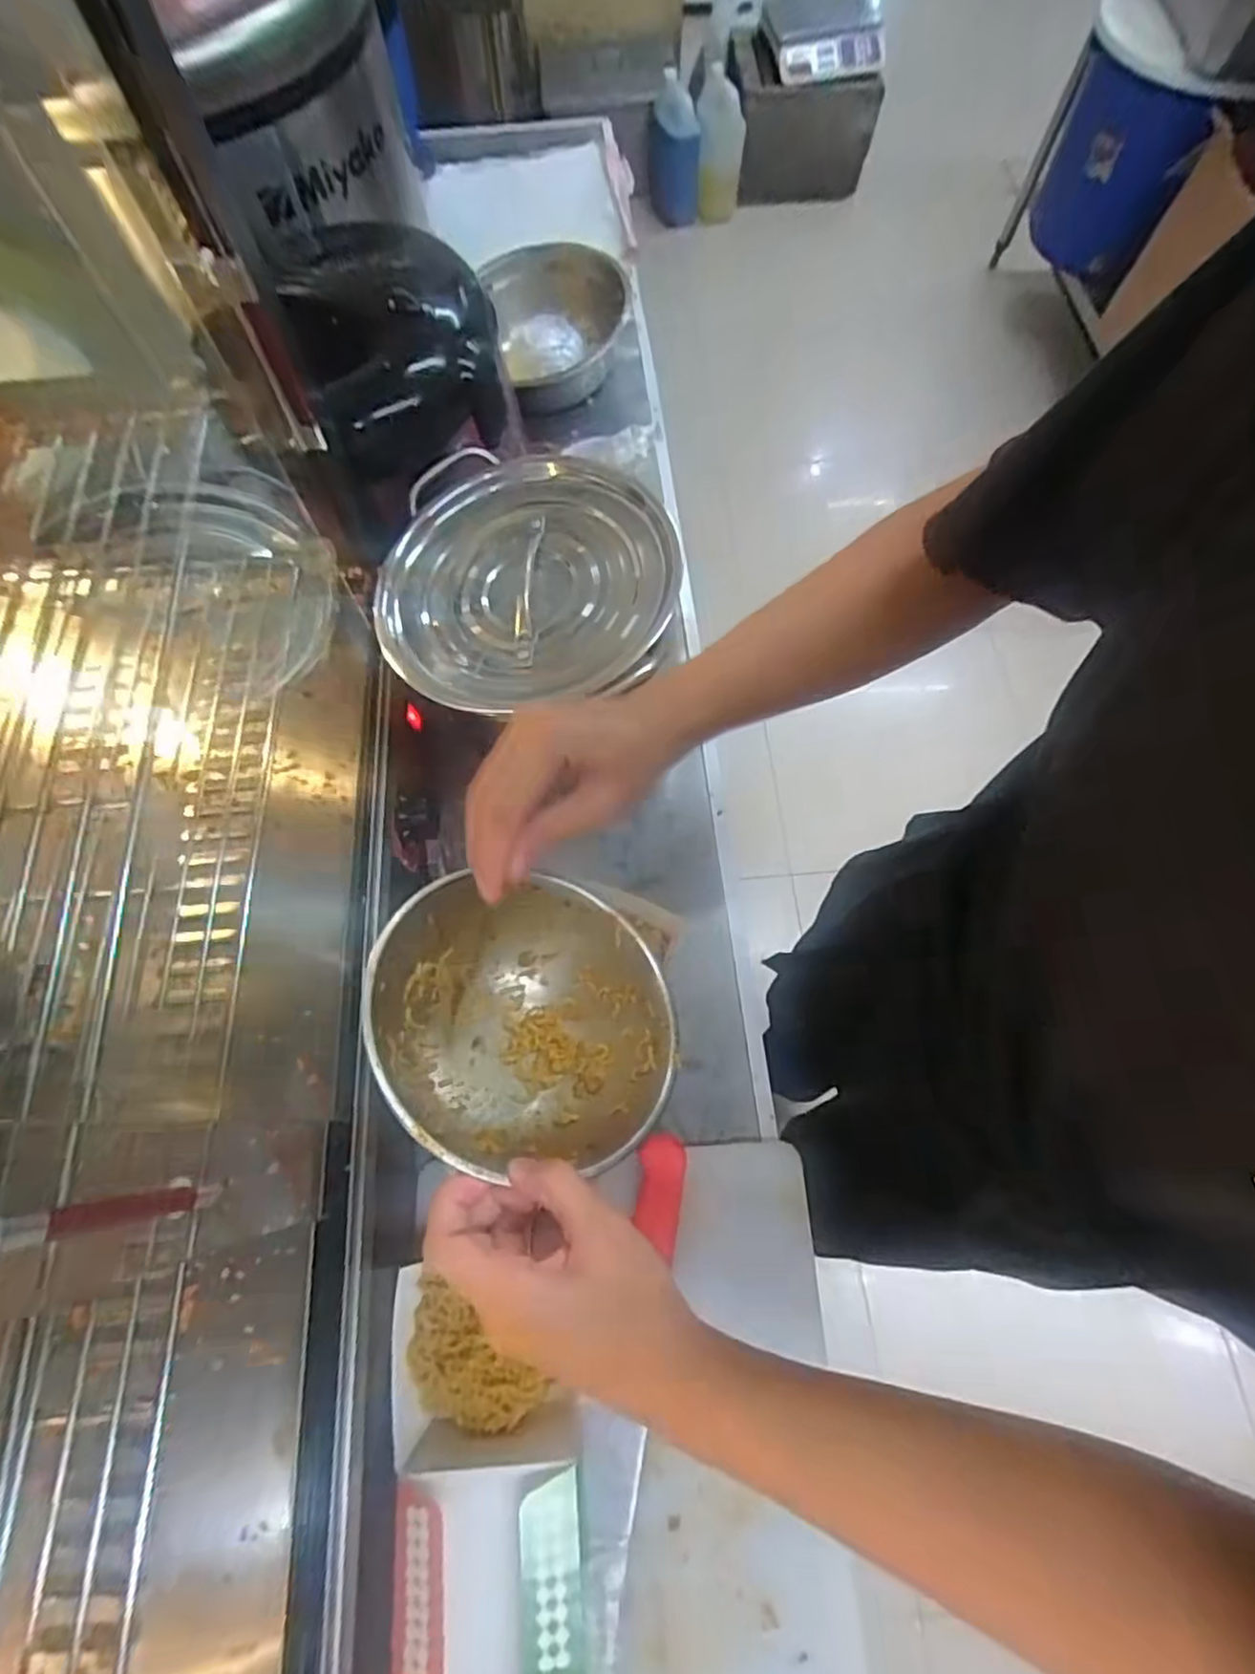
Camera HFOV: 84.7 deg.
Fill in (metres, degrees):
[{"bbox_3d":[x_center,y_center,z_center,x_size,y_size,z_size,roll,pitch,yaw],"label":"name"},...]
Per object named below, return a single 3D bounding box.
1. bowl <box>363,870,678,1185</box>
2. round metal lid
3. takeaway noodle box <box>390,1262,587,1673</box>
[{"bbox_3d":[-0.069,0.119,0.455,0.195,0.077,0.173,17,70,7],"label":"bowl"},{"bbox_3d":[-0.067,-0.188,0.495,0.195,0.048,0.208,0,69,0],"label":"round metal lid"},{"bbox_3d":[-0.086,0.394,0.418,0.107,0.056,0.230,-10,69,-3],"label":"takeaway noodle box"}]

